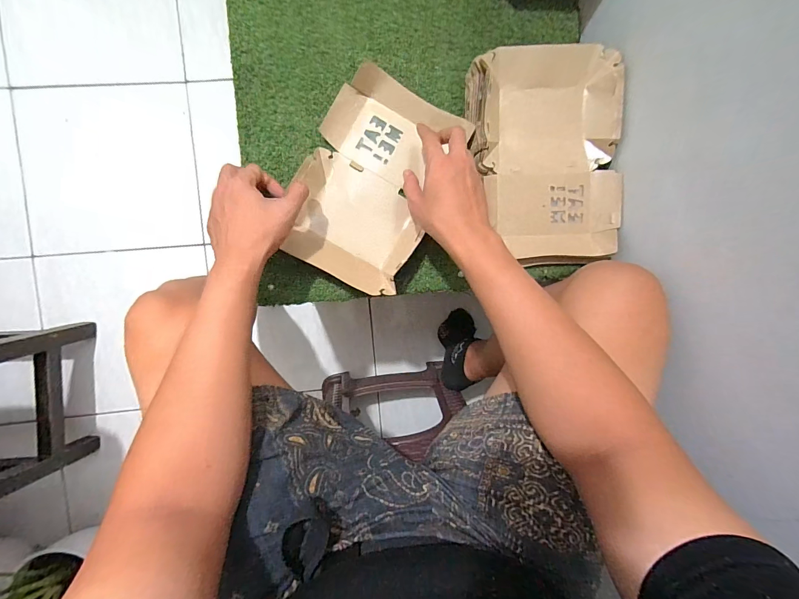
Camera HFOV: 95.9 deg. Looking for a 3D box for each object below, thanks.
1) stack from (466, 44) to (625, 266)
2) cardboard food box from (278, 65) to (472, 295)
[{"bbox_3d":[0.209,-0.203,0.524,0.214,0.051,0.301,-3,91,-5],"label":"stack"},{"bbox_3d":[-0.037,-0.165,0.511,0.182,0.048,0.285,23,89,-4],"label":"cardboard food box"}]

